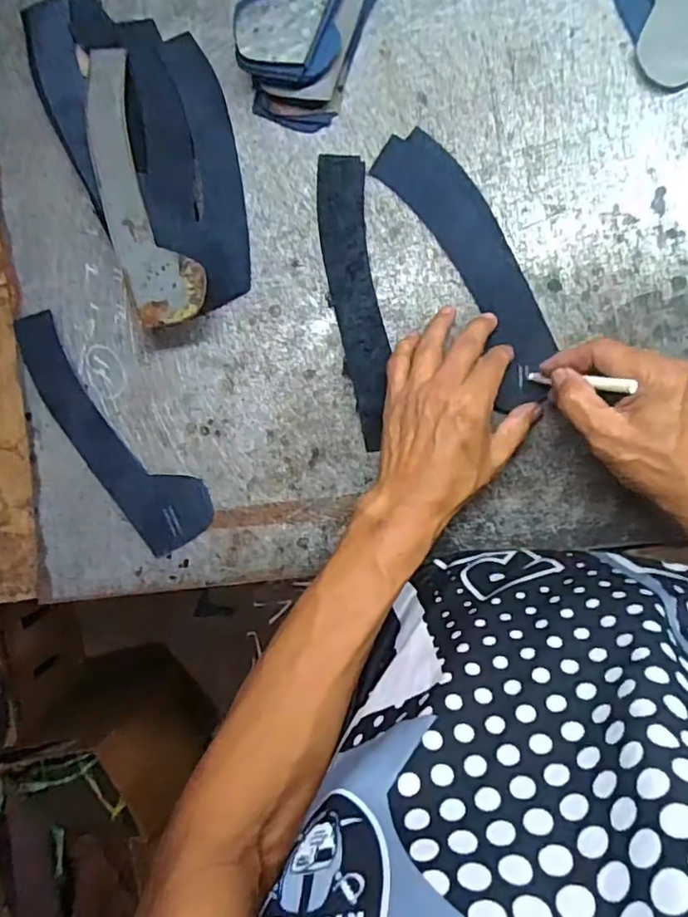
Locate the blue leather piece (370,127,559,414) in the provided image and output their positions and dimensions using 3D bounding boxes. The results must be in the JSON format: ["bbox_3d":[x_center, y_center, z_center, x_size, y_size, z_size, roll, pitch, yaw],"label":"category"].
[{"bbox_3d":[0.097,-0.146,0.435,0.059,0.008,0.216,-27,88,4],"label":"blue leather piece"}]

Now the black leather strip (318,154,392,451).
[{"bbox_3d":[0.009,-0.122,0.447,0.038,0.011,0.221,-8,90,7],"label":"black leather strip"}]

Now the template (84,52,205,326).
[{"bbox_3d":[-0.161,-0.207,0.440,0.055,0.009,0.217,-20,86,1],"label":"template"}]

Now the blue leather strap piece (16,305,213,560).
[{"bbox_3d":[-0.196,-0.021,0.480,0.065,0.007,0.225,-40,88,6],"label":"blue leather strap piece"}]

